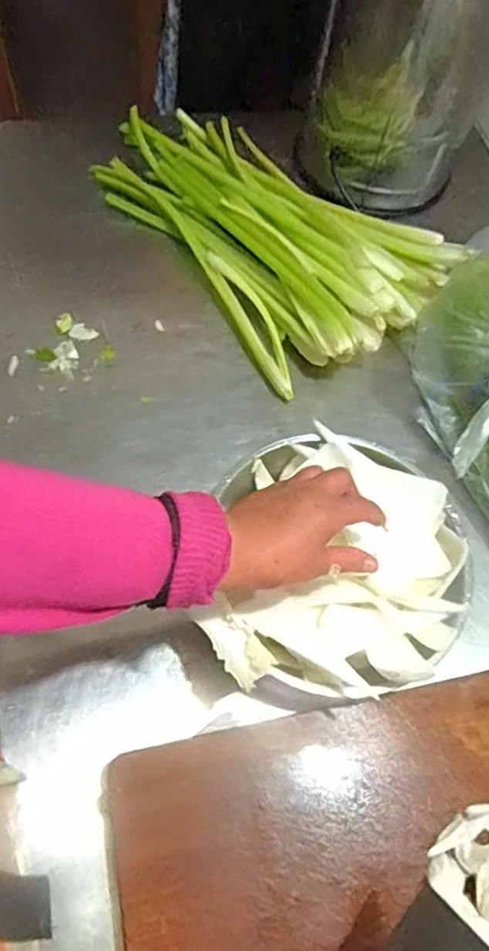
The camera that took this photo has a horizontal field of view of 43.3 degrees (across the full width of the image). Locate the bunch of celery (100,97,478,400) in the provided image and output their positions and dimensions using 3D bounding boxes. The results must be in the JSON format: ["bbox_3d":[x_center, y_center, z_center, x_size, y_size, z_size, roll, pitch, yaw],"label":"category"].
[{"bbox_3d":[0.018,-0.344,0.823,0.294,0.065,0.495,-35,71,-21],"label":"bunch of celery"}]

